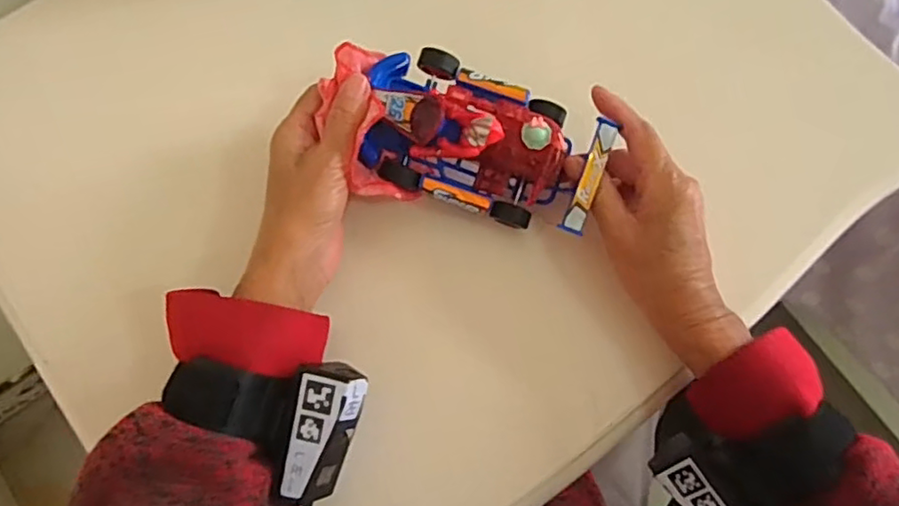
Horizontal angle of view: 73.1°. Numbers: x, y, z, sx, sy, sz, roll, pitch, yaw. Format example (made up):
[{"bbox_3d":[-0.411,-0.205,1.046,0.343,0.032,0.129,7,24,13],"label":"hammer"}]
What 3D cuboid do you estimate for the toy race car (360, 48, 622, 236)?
[{"bbox_3d":[0.018,-0.067,0.353,0.138,0.061,0.076,17,75,4],"label":"toy race car"}]

